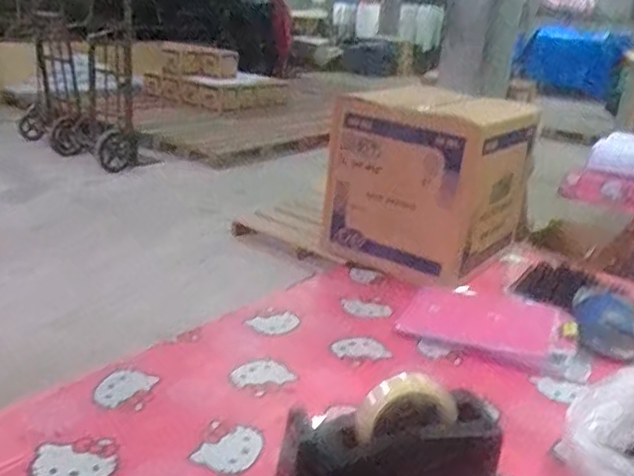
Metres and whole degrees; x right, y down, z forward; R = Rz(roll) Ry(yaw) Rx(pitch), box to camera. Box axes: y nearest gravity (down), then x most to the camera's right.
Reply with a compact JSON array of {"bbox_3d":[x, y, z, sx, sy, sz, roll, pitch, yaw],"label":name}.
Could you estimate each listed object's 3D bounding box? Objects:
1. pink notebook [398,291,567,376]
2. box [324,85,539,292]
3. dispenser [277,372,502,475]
[{"bbox_3d":[0.252,0.128,0.974,0.238,0.018,0.161,10,28,26],"label":"pink notebook"},{"bbox_3d":[0.214,-0.105,1.223,0.292,0.286,0.292,20,25,36],"label":"box"},{"bbox_3d":[0.072,0.205,0.606,0.201,0.119,0.094,-3,22,-20],"label":"dispenser"}]

